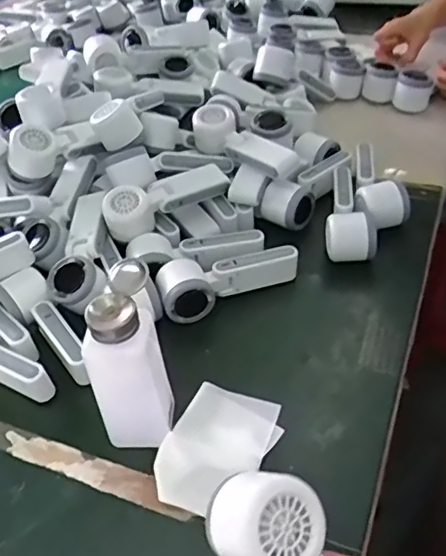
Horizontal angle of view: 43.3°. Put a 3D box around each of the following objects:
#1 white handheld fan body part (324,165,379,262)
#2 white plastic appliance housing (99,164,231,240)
[{"bbox_3d":[0.161,-0.092,0.730,0.061,0.051,0.156,-1,44,6],"label":"white handheld fan body part"},{"bbox_3d":[-0.073,-0.105,0.707,0.164,0.043,0.057,-30,49,-23],"label":"white plastic appliance housing"}]

